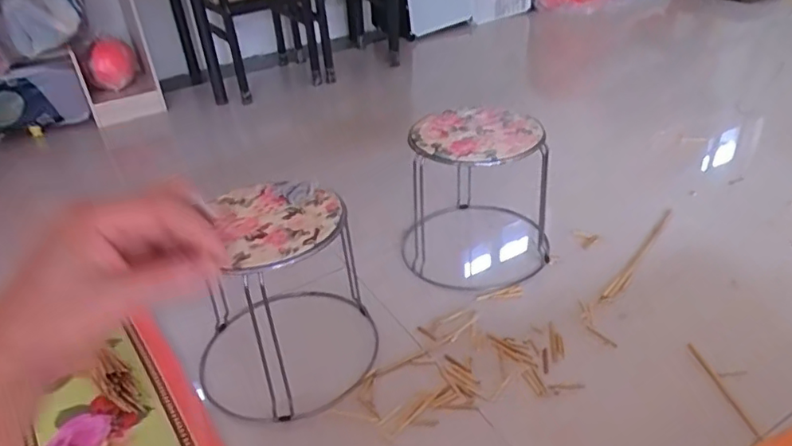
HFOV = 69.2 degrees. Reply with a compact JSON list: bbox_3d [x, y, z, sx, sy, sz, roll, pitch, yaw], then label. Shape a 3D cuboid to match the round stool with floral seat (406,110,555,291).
[{"bbox_3d":[0.177,-0.087,1.346,0.341,0.306,0.378,-4,32,2],"label":"round stool with floral seat"}]

